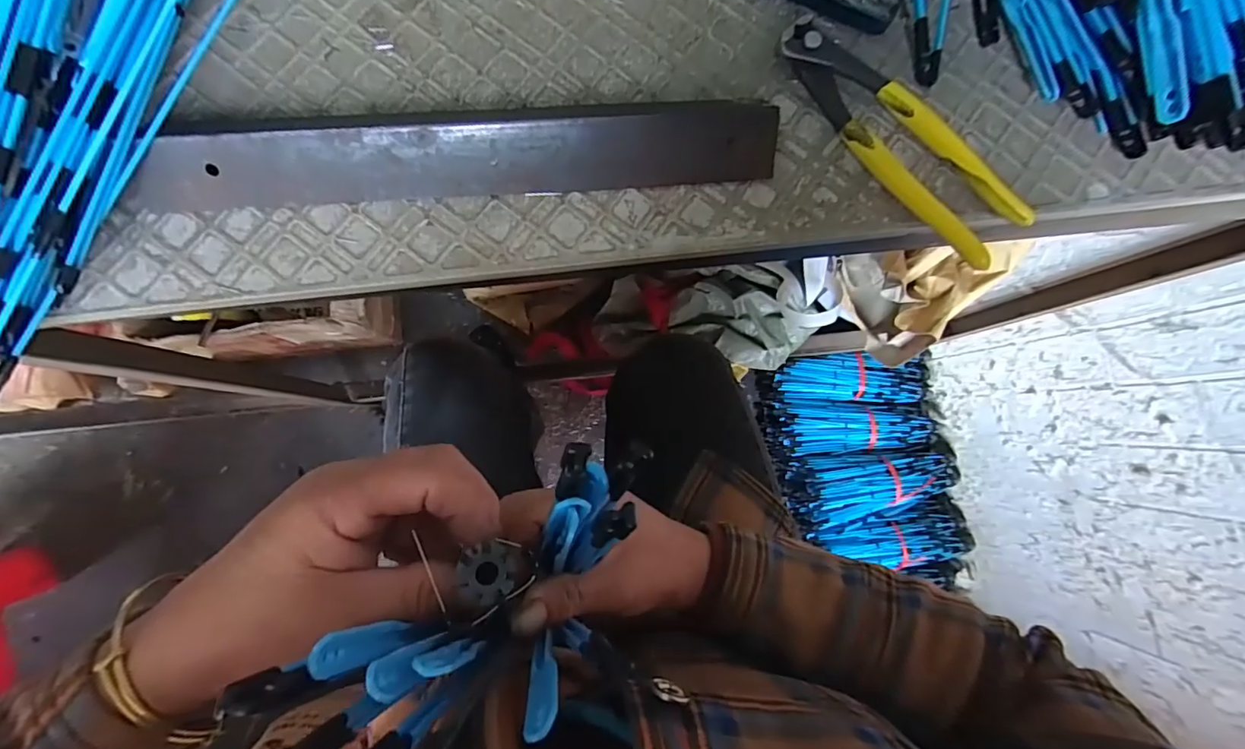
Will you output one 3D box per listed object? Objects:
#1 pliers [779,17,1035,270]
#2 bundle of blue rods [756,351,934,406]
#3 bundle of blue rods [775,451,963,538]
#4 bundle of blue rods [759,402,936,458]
[{"bbox_3d":[0.151,-0.131,0.287,0.046,0.018,0.163,-43,88,-8],"label":"pliers"},{"bbox_3d":[0.440,0.011,1.011,0.338,0.080,0.098,-3,84,-5],"label":"bundle of blue rods"},{"bbox_3d":[0.467,0.201,0.967,0.325,0.083,0.144,-6,84,-5],"label":"bundle of blue rods"},{"bbox_3d":[0.444,0.097,0.994,0.325,0.090,0.095,-3,84,-5],"label":"bundle of blue rods"}]

